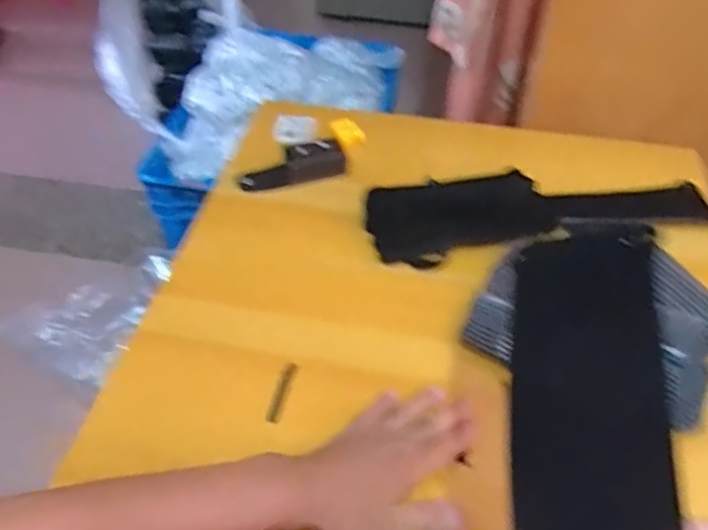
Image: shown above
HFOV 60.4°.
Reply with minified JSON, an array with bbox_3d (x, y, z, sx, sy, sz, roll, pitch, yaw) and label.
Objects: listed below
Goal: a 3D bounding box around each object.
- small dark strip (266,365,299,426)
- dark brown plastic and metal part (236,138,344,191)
[{"bbox_3d":[-0.065,0.114,0.545,0.011,0.005,0.059,11,48,10],"label":"small dark strip"},{"bbox_3d":[-0.075,-0.122,0.742,0.127,0.032,0.045,-11,48,-10],"label":"dark brown plastic and metal part"}]

